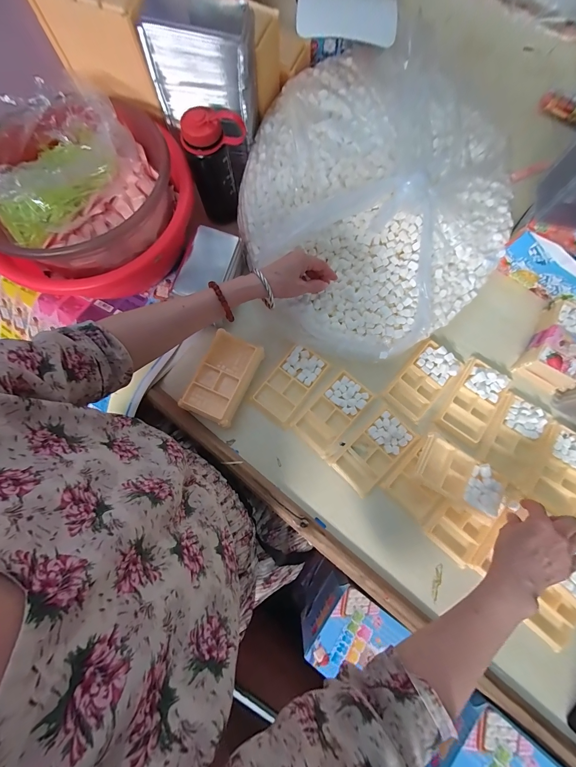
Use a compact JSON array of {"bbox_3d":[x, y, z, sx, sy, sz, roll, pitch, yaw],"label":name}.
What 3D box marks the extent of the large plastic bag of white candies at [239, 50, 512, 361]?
[{"bbox_3d":[0.138,-0.313,0.499,0.459,0.133,0.483,-30,81,-6],"label":"large plastic bag of white candies"}]

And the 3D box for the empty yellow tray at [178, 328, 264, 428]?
[{"bbox_3d":[-0.103,-0.009,0.480,0.076,0.038,0.136,25,79,4],"label":"empty yellow tray"}]

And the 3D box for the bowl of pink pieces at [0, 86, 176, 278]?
[{"bbox_3d":[-0.316,-0.289,0.450,0.280,0.098,0.256,-19,80,-4],"label":"bowl of pink pieces"}]

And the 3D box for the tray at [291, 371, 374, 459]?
[{"bbox_3d":[0.076,0.049,0.498,0.073,0.014,0.129,44,81,7],"label":"tray"}]

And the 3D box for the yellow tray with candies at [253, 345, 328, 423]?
[{"bbox_3d":[0.005,-0.002,0.507,0.066,0.013,0.122,38,81,6],"label":"yellow tray with candies"}]

